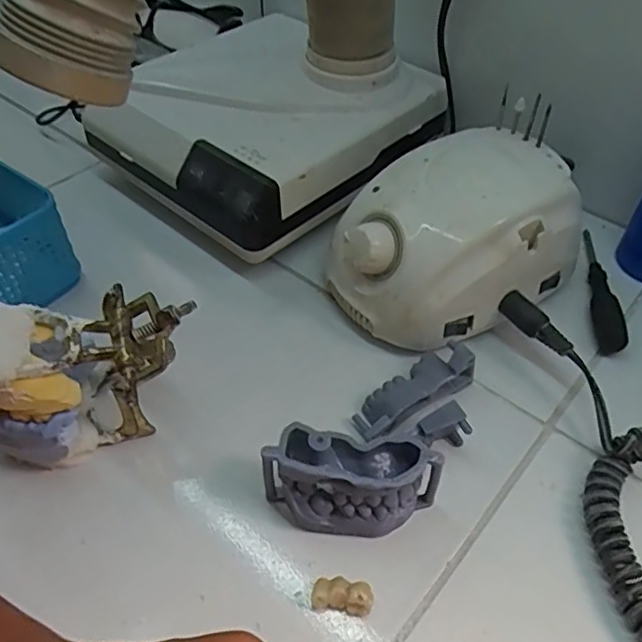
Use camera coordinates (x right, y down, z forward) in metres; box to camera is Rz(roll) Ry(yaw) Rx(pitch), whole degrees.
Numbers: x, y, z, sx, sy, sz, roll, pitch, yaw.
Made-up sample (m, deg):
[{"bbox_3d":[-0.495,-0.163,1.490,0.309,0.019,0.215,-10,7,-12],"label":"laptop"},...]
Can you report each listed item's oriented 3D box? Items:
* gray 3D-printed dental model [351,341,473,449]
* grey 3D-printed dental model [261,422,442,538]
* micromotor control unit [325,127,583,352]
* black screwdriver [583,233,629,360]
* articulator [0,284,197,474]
[{"bbox_3d":[0.056,0.045,0.313,0.069,0.027,0.047,-25,52,-20],"label":"gray 3D-printed dental model"},{"bbox_3d":[0.014,0.076,0.276,0.078,0.041,0.033,6,48,6],"label":"grey 3D-printed dental model"},{"bbox_3d":[0.078,-0.046,0.357,0.136,0.080,0.091,-22,51,-18],"label":"micromotor control unit"},{"bbox_3d":[0.182,-0.023,0.388,0.017,0.011,0.111,7,49,7],"label":"black screwdriver"},{"bbox_3d":[-0.114,0.029,0.292,0.104,0.080,0.062,-30,54,-23],"label":"articulator"}]

